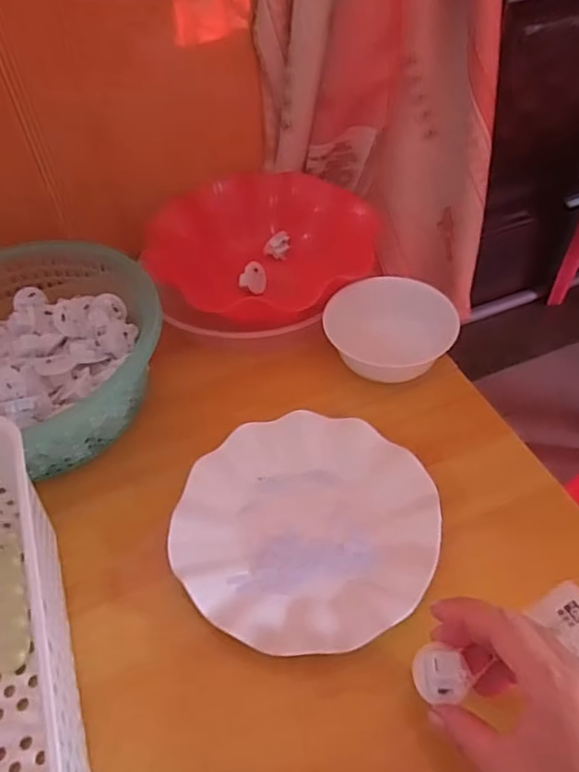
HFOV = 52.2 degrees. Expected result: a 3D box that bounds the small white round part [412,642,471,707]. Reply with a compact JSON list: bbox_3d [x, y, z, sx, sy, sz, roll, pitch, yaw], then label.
[{"bbox_3d":[0.085,0.161,0.331,0.031,0.013,0.028,23,54,21],"label":"small white round part"}]

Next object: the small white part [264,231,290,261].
[{"bbox_3d":[-0.013,-0.157,0.656,0.024,0.029,0.013,13,17,-15],"label":"small white part"}]

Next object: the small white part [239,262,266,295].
[{"bbox_3d":[-0.038,-0.111,0.615,0.028,0.021,0.028,-5,49,-1],"label":"small white part"}]

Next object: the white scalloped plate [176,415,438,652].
[{"bbox_3d":[0.011,0.100,0.429,0.181,0.022,0.177,-2,49,2],"label":"white scalloped plate"}]

